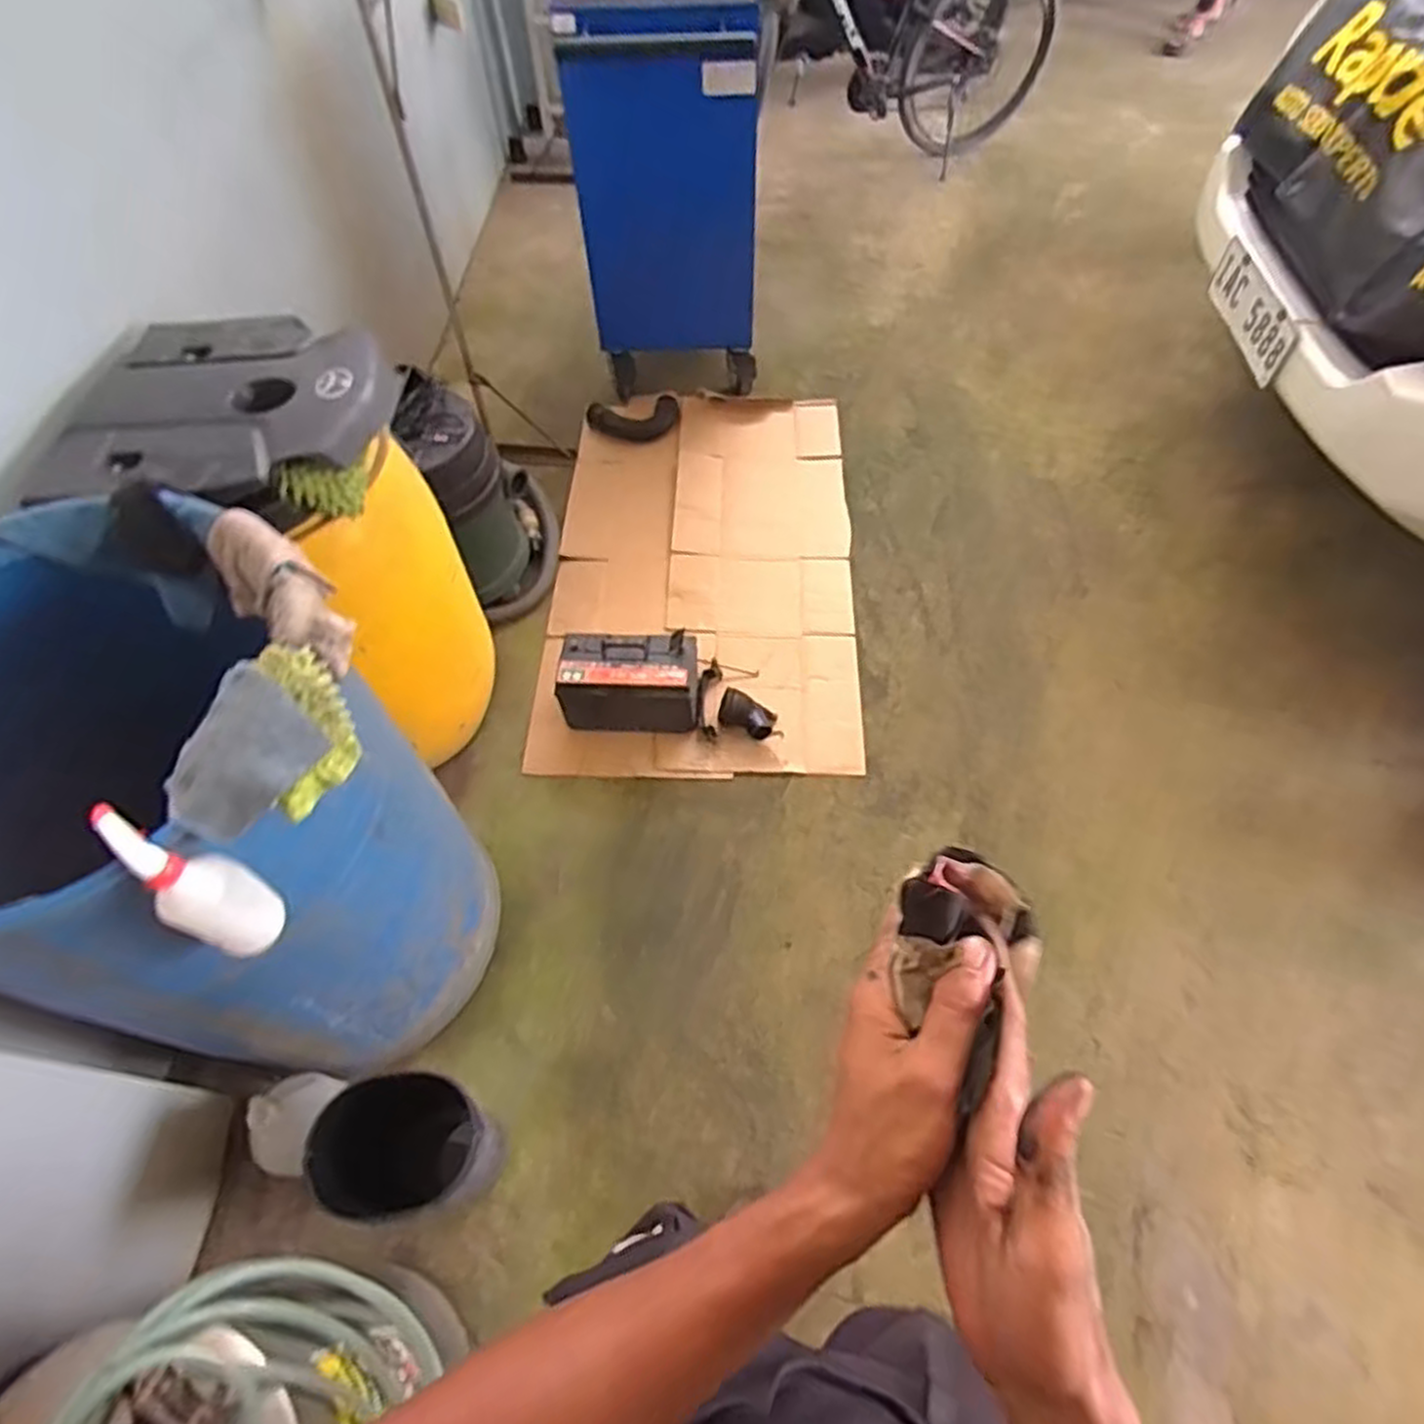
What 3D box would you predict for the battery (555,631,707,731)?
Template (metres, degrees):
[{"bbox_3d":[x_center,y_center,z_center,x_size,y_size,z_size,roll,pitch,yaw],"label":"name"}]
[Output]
[{"bbox_3d":[-0.183,-0.063,1.807,0.311,0.187,0.200,1,60,4],"label":"battery"}]

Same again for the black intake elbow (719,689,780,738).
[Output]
[{"bbox_3d":[0.080,0.002,1.803,0.132,0.082,0.083,19,61,13],"label":"black intake elbow"}]

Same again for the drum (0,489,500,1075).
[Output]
[{"bbox_3d":[-0.720,0.203,1.205,0.592,0.873,0.550,33,65,20],"label":"drum"}]

